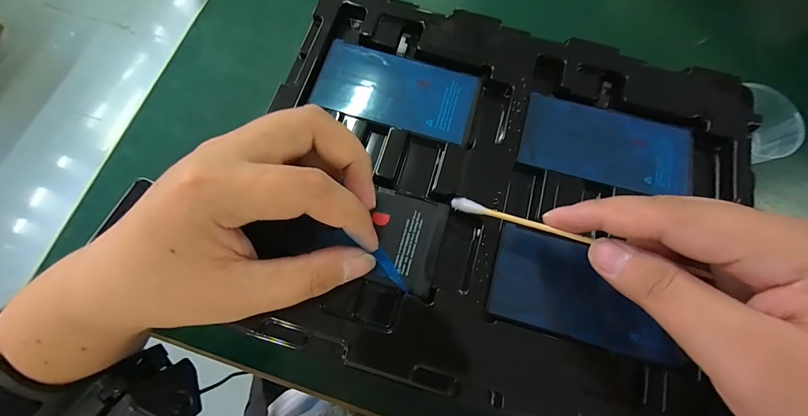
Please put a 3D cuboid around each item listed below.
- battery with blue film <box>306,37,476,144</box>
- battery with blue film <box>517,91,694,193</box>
[{"bbox_3d":[-0.005,-0.071,0.206,0.093,0.004,0.048,16,75,3],"label":"battery with blue film"},{"bbox_3d":[0.117,-0.035,0.197,0.094,0.006,0.047,14,75,3],"label":"battery with blue film"}]

